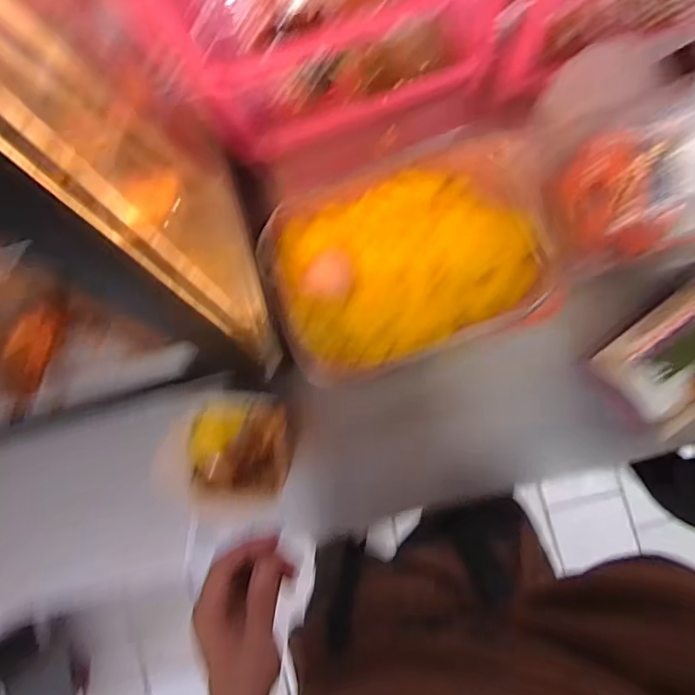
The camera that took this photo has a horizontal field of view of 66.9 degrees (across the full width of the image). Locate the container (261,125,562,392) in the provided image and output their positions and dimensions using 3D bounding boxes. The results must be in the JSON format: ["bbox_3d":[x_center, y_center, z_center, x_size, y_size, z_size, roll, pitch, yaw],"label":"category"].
[{"bbox_3d":[0.071,-0.106,0.595,0.289,0.067,0.228,-19,87,5],"label":"container"}]

